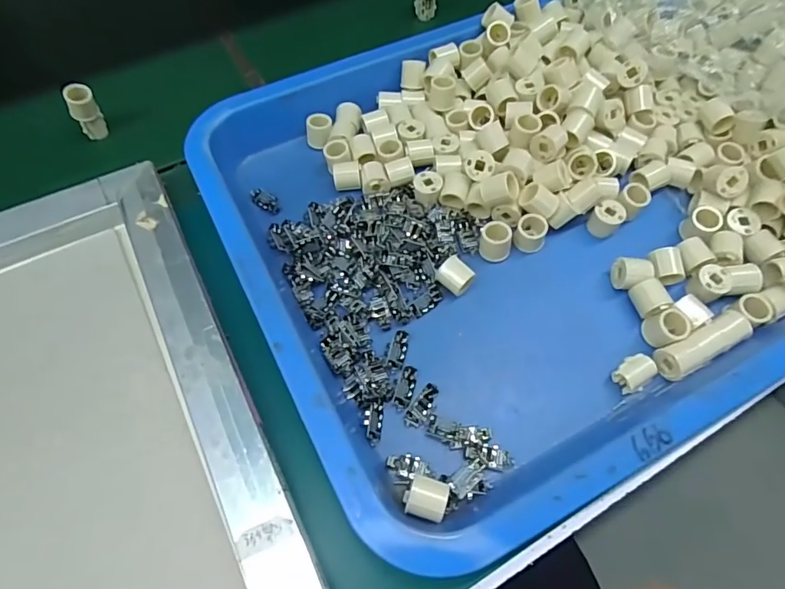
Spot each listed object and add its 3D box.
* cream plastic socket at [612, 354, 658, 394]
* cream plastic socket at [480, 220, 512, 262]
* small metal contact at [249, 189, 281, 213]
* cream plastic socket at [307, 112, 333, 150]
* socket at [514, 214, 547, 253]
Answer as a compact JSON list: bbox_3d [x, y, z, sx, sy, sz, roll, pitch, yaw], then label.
[{"bbox_3d":[0.141,0.046,0.286,0.022,0.013,0.017,-32,65,-17],"label":"cream plastic socket"},{"bbox_3d":[0.068,-0.034,0.323,0.020,0.019,0.018,19,62,10],"label":"cream plastic socket"},{"bbox_3d":[-0.091,-0.067,0.357,0.027,0.004,0.013,30,65,16],"label":"small metal contact"},{"bbox_3d":[-0.056,-0.125,0.380,0.018,0.019,0.019,8,60,4],"label":"cream plastic socket"},{"bbox_3d":[0.092,-0.041,0.326,0.019,0.020,0.019,23,63,13],"label":"socket"}]

